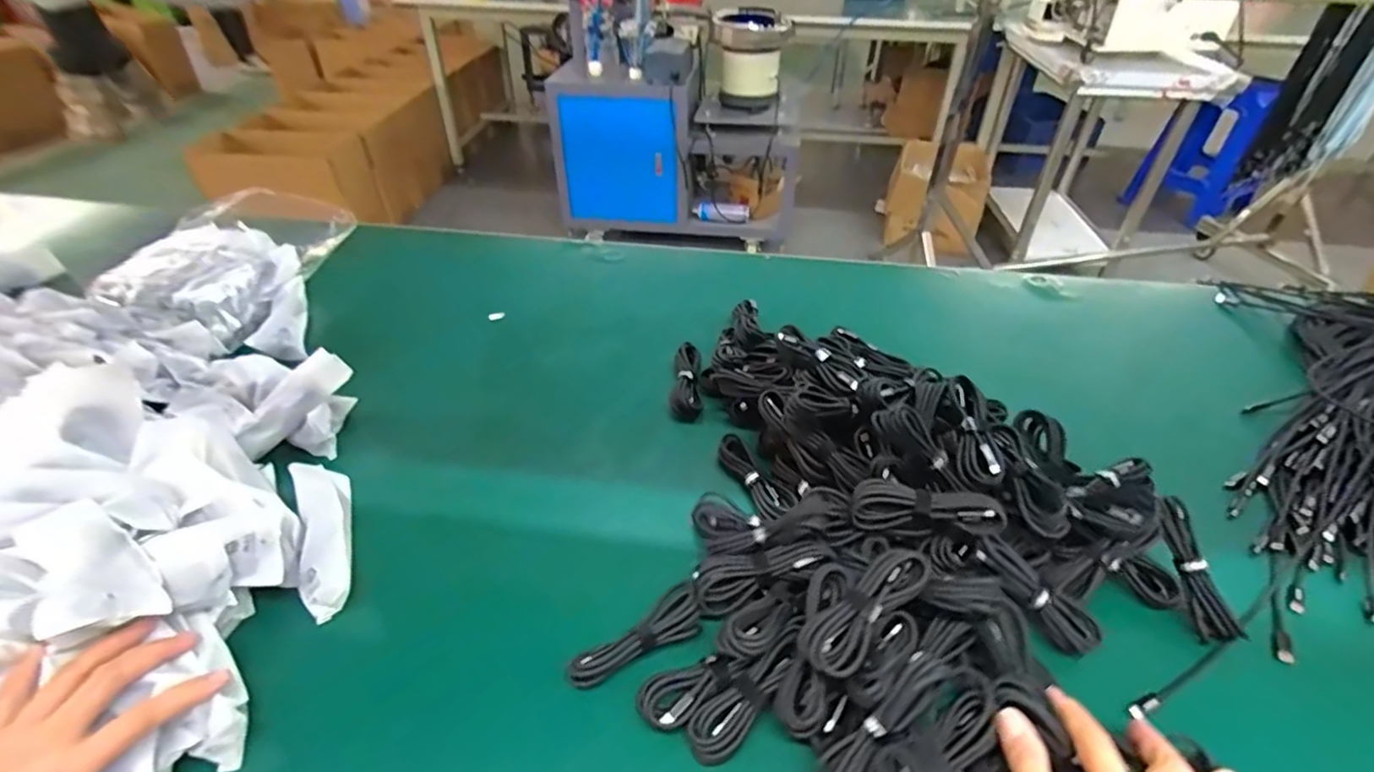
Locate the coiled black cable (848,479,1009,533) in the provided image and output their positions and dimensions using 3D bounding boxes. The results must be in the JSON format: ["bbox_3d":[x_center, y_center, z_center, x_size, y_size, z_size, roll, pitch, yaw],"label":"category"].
[{"bbox_3d":[0.184,0.096,0.486,0.108,0.035,0.023,8,41,9],"label":"coiled black cable"}]

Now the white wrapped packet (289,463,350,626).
[{"bbox_3d":[-0.315,0.123,0.536,0.059,0.044,0.160,-17,43,-20],"label":"white wrapped packet"}]

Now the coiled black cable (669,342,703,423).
[{"bbox_3d":[-0.002,-0.004,0.701,0.033,0.026,0.103,-1,40,-2],"label":"coiled black cable"}]

